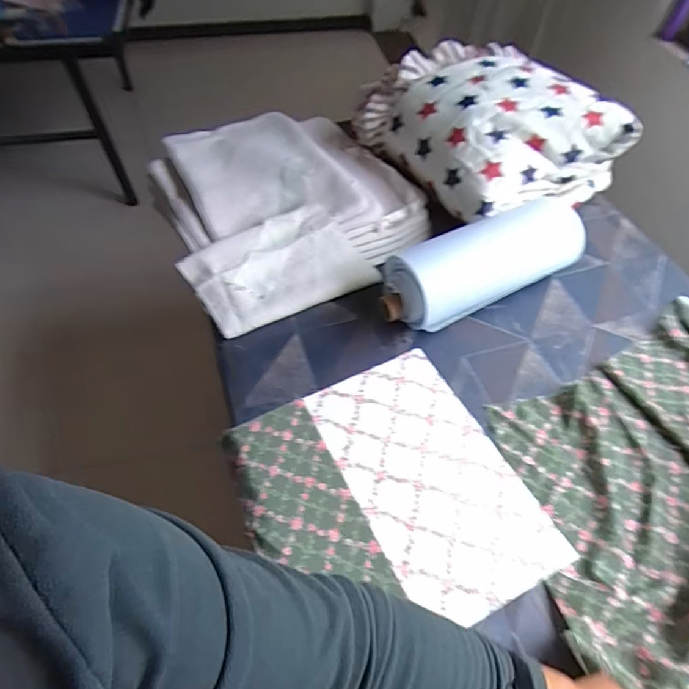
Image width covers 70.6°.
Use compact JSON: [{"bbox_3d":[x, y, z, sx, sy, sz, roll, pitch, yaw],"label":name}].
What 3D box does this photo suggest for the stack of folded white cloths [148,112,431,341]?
[{"bbox_3d":[-0.140,-0.321,1.002,0.476,0.073,0.604,-23,57,-17],"label":"stack of folded white cloths"}]

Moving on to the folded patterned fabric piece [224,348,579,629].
[{"bbox_3d":[0.055,0.197,0.654,0.340,0.010,0.358,-22,57,-17],"label":"folded patterned fabric piece"}]

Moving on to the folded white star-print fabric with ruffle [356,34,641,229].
[{"bbox_3d":[0.293,-0.443,1.005,0.368,0.178,0.393,-24,57,-18],"label":"folded white star-print fabric with ruffle"}]

